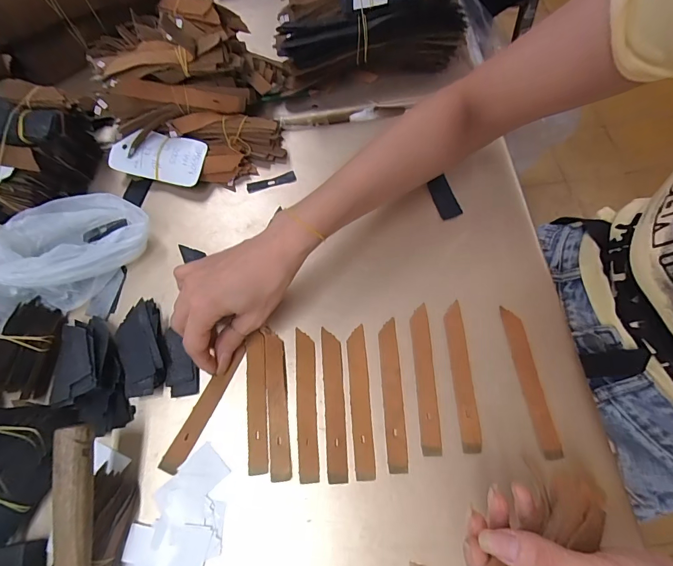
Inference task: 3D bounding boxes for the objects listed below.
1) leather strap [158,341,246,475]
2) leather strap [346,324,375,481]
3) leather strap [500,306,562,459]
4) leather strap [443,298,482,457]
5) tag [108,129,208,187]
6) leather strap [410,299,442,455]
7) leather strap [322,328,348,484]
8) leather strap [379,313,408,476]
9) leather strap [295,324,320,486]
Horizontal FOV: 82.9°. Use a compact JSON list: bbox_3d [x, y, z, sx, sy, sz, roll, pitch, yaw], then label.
[{"bbox_3d":[-0.114,0.106,0.331,0.017,0.006,0.117,26,73,12],"label":"leather strap"},{"bbox_3d":[0.020,0.099,0.327,0.016,0.004,0.123,-4,68,1],"label":"leather strap"},{"bbox_3d":[0.167,0.083,0.329,0.017,0.007,0.124,-8,68,-1],"label":"leather strap"},{"bbox_3d":[0.109,0.079,0.331,0.017,0.004,0.124,-3,68,1],"label":"leather strap"},{"bbox_3d":[-0.193,-0.137,0.410,0.100,0.010,0.050,12,91,3],"label":"tag"},{"bbox_3d":[0.077,0.081,0.332,0.017,0.004,0.124,-2,68,2],"label":"leather strap"},{"bbox_3d":[-0.002,0.101,0.328,0.017,0.004,0.124,-3,68,1],"label":"leather strap"},{"bbox_3d":[0.048,0.094,0.328,0.018,0.004,0.124,-2,68,2],"label":"leather strap"},{"bbox_3d":[-0.026,0.103,0.330,0.017,0.004,0.124,-4,68,1],"label":"leather strap"}]

